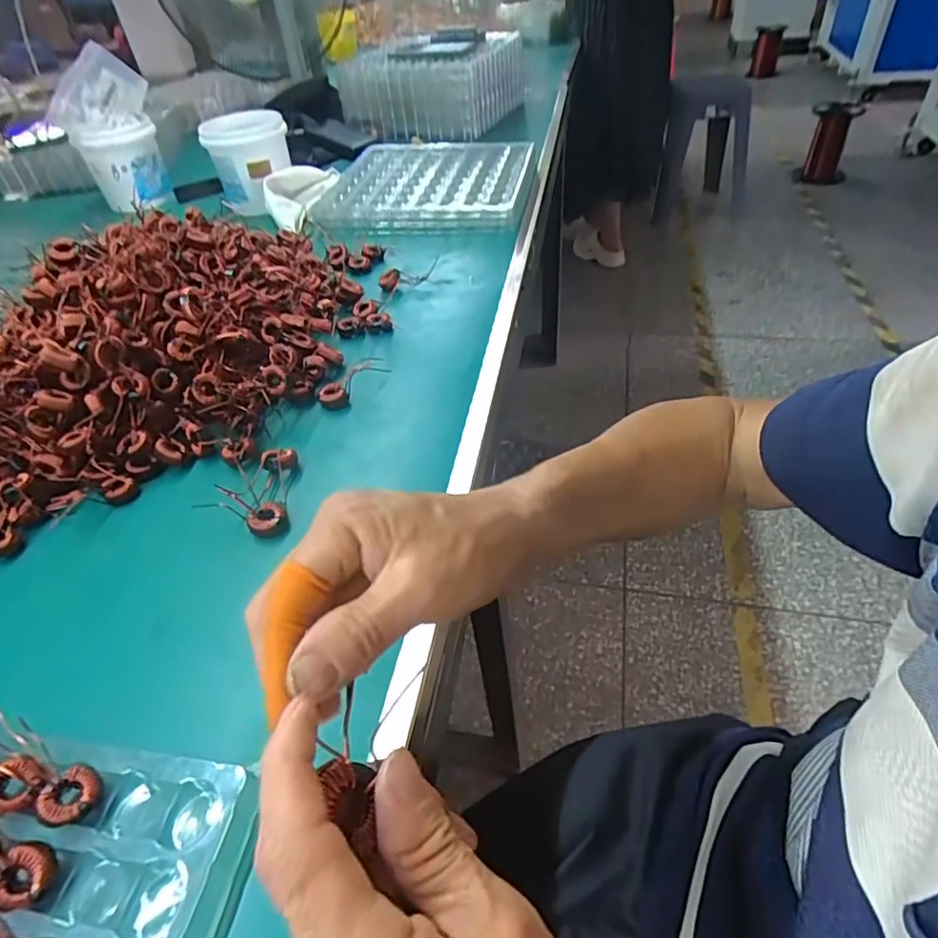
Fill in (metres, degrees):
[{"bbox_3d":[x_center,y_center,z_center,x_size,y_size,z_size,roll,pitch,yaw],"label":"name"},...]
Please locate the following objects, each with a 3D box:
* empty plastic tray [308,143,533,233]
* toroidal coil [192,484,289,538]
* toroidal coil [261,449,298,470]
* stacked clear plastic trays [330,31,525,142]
[{"bbox_3d":[-0.057,-0.429,0.866,0.298,0.030,0.300,5,45,12],"label":"empty plastic tray"},{"bbox_3d":[-0.164,0.031,0.429,0.063,0.014,0.025,21,47,2],"label":"toroidal coil"},{"bbox_3d":[-0.152,-0.005,0.470,0.024,0.019,0.018,6,44,10],"label":"toroidal coil"},{"bbox_3d":[-0.077,-0.720,1.088,0.269,0.139,0.211,22,49,25],"label":"stacked clear plastic trays"}]

